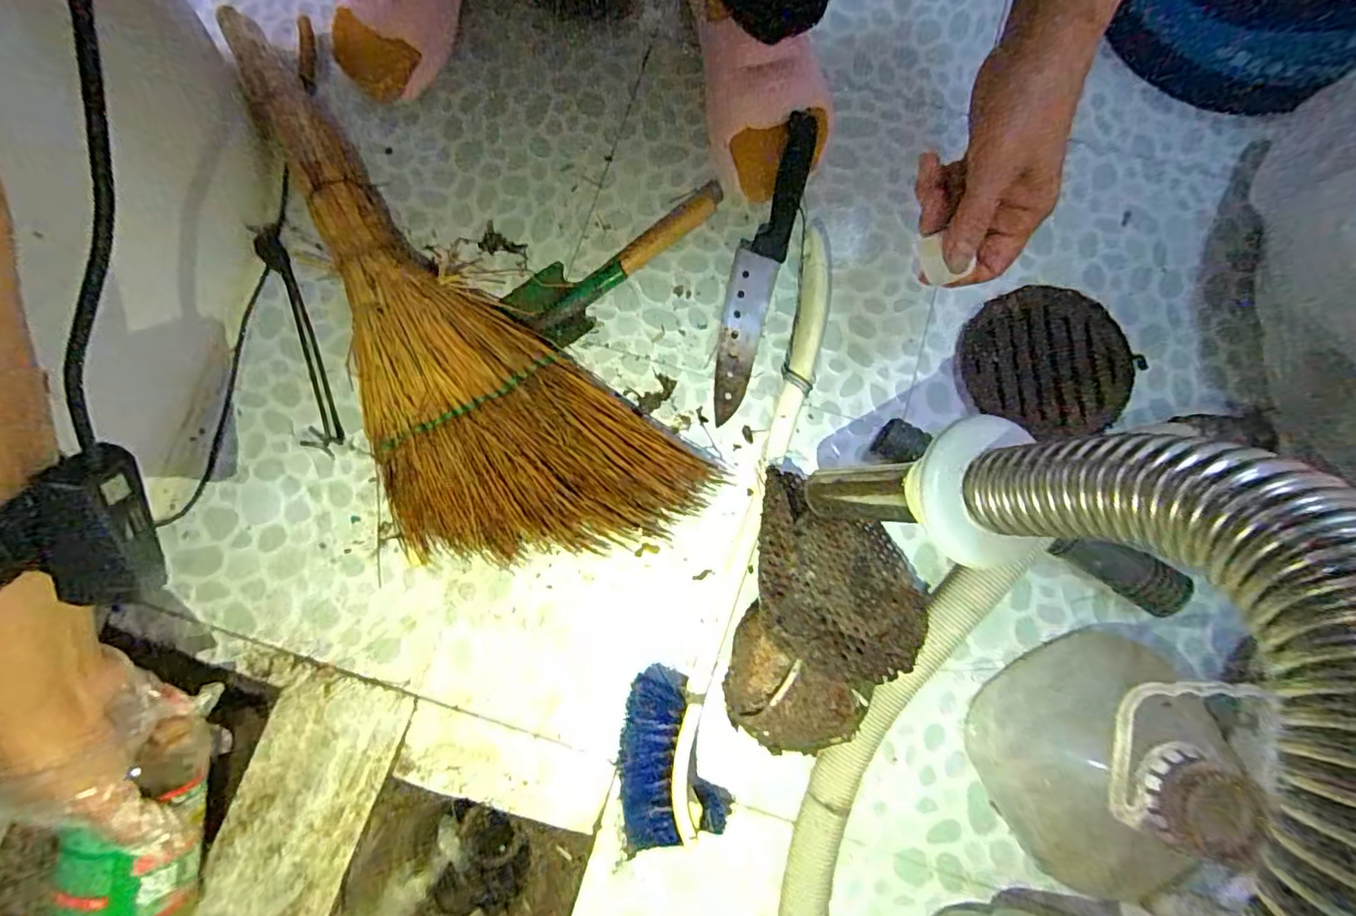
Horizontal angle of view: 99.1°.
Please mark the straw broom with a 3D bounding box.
[{"bbox_3d":[-0.217,-0.087,0.457,0.506,0.045,0.200,43,83,8],"label":"straw broom"}]

